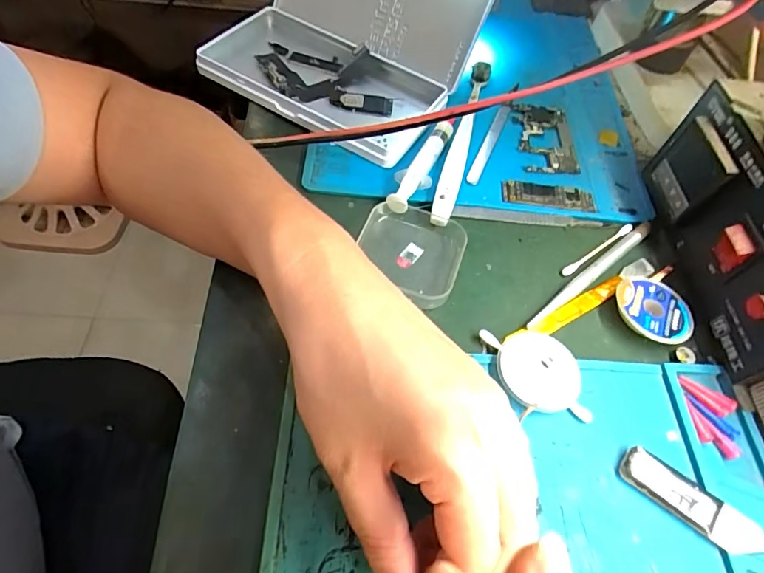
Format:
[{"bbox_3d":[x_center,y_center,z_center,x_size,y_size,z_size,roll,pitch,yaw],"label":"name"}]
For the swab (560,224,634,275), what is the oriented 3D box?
[{"bbox_3d":[0.142,-0.025,0.299,0.067,0.004,0.006,-30,64,-21],"label":"swab"}]

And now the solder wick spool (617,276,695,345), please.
[{"bbox_3d":[0.160,0.014,0.270,0.044,0.010,0.041,2,57,-3],"label":"solder wick spool"}]

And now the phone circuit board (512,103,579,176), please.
[{"bbox_3d":[0.123,-0.114,0.346,0.042,0.006,0.071,4,57,-2],"label":"phone circuit board"}]

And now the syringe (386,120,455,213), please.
[{"bbox_3d":[0.027,-0.085,0.313,0.023,0.014,0.089,22,58,10],"label":"syringe"}]

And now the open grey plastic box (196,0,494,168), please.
[{"bbox_3d":[-0.029,-0.195,0.337,0.185,0.086,0.148,30,60,15],"label":"open grey plastic box"}]

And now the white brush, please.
[{"bbox_3d":[0.060,-0.112,0.334,0.014,0.017,0.173,16,58,6],"label":"white brush"}]

